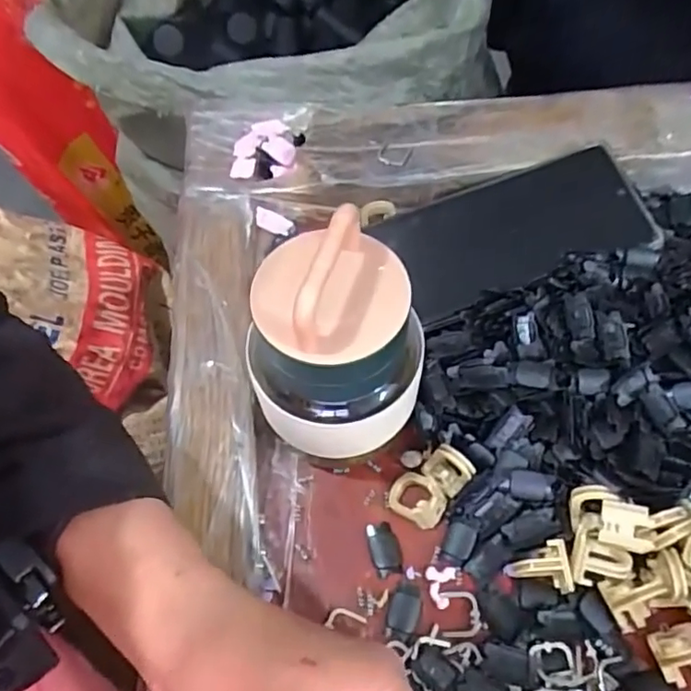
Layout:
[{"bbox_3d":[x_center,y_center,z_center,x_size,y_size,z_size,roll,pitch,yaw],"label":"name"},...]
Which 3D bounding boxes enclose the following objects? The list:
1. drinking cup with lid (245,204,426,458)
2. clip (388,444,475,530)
[{"bbox_3d":[-0.005,0.005,0.245,0.071,0.115,0.058,-13,60,-4],"label":"drinking cup with lid"},{"bbox_3d":[0.040,0.066,0.282,0.027,0.021,0.036,35,68,21],"label":"clip"}]

